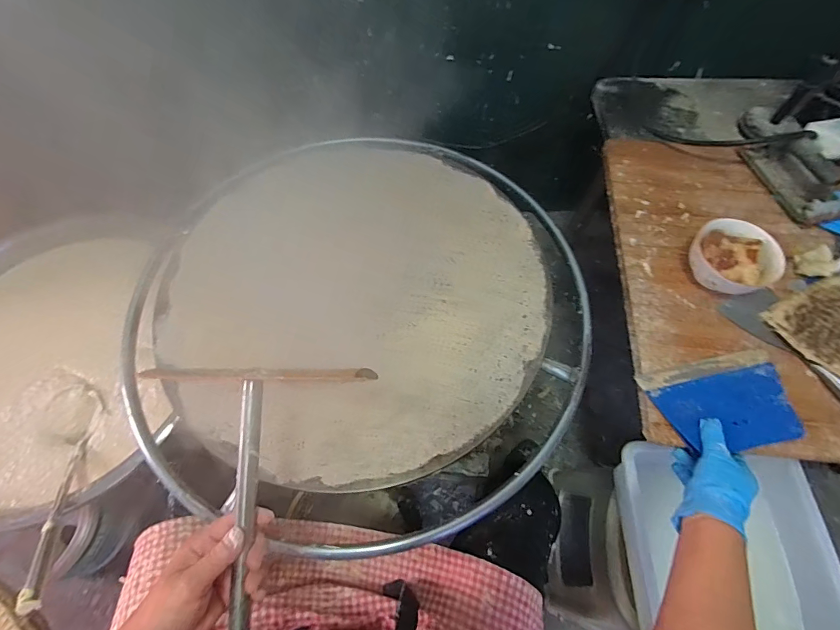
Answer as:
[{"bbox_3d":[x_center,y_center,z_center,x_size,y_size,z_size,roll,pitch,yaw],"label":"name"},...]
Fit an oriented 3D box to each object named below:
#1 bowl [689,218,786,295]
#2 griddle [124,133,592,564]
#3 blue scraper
[{"bbox_3d":[0.461,-0.081,0.613,0.112,0.064,0.115,0,63,0],"label":"bowl"},{"bbox_3d":[-0.078,-0.026,0.610,0.644,0.087,0.632,0,63,0],"label":"griddle"},{"bbox_3d":[0.410,0.117,0.545,0.183,0.009,0.120,-11,53,-4],"label":"blue scraper"}]

